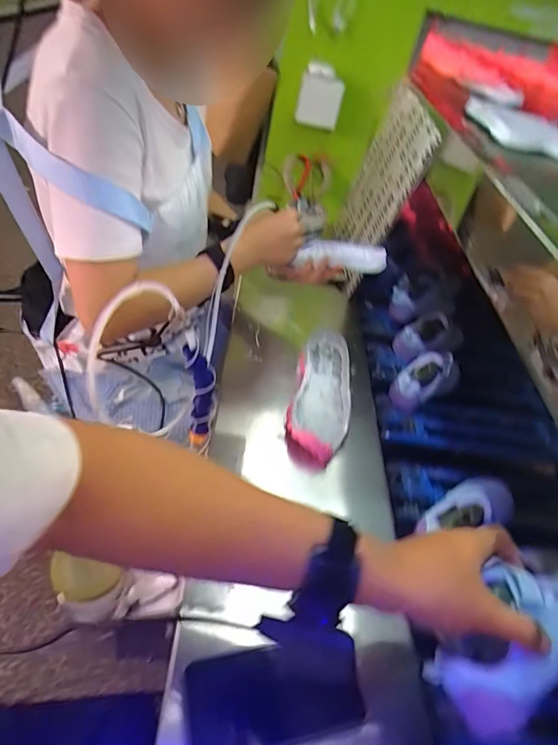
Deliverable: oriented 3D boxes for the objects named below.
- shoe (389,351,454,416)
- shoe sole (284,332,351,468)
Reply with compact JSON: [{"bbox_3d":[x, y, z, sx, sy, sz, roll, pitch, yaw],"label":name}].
[{"bbox_3d":[0.239,0.012,0.769,0.122,0.064,0.061,-41,55,-18],"label":"shoe"},{"bbox_3d":[0.069,0.030,0.712,0.089,0.065,0.277,9,39,4],"label":"shoe sole"}]

